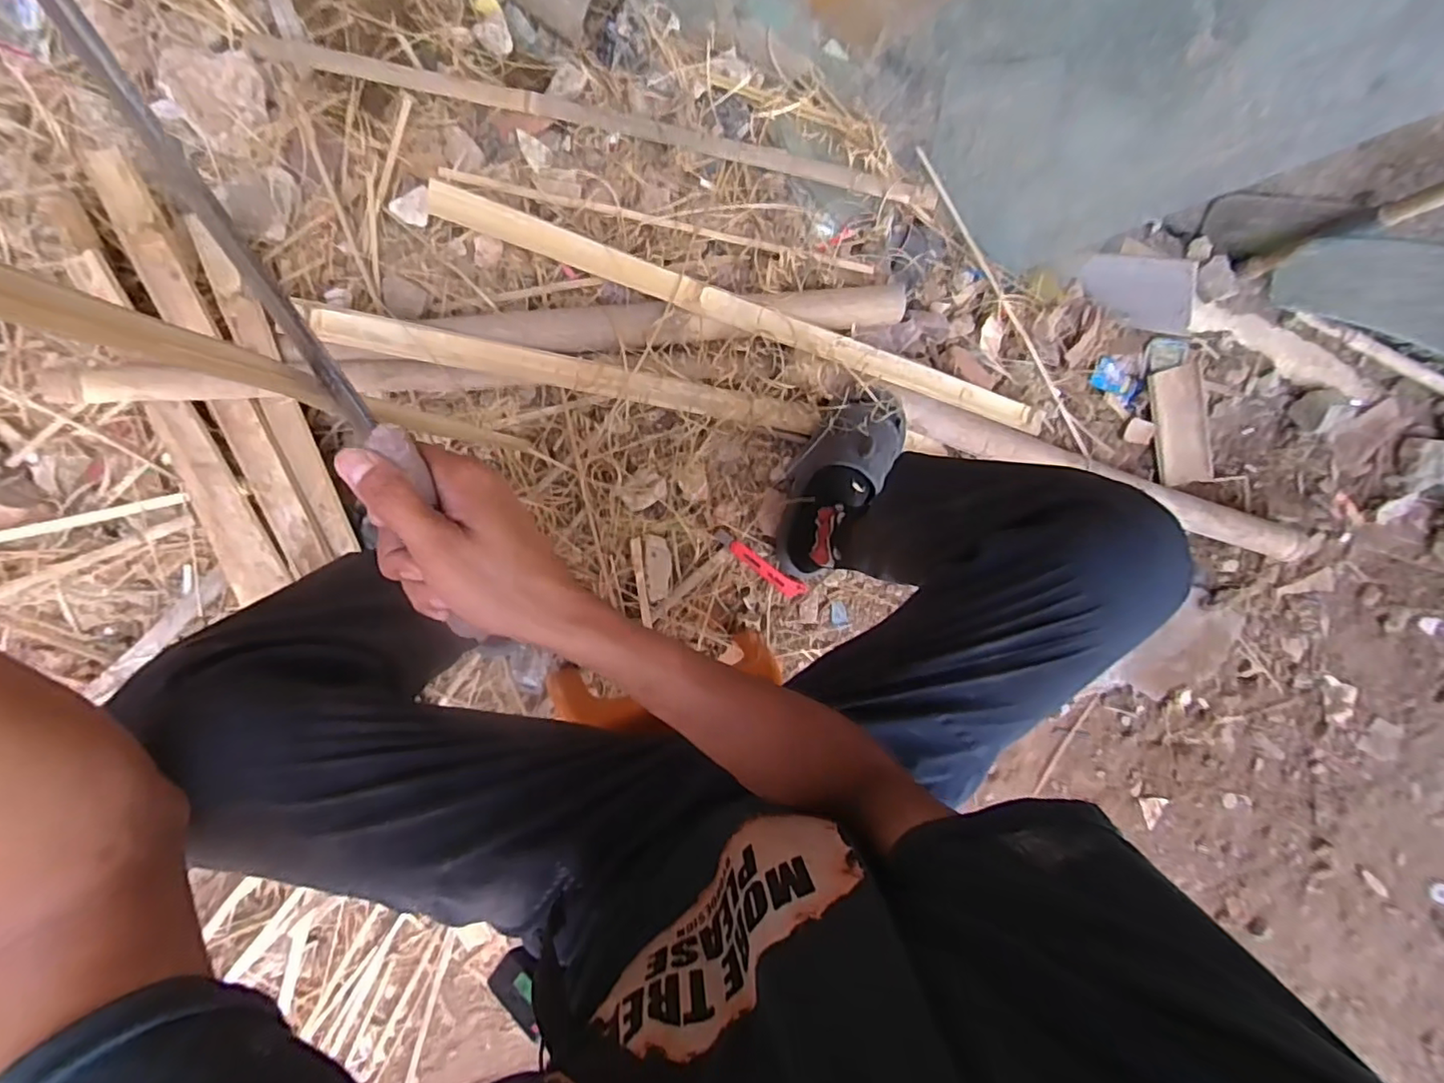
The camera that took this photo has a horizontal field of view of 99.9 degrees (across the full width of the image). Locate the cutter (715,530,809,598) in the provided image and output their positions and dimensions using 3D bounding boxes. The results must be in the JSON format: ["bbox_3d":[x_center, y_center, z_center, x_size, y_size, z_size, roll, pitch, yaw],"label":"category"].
[{"bbox_3d":[0.059,0.038,0.923,0.166,0.014,0.029,33,88,-9],"label":"cutter"}]

